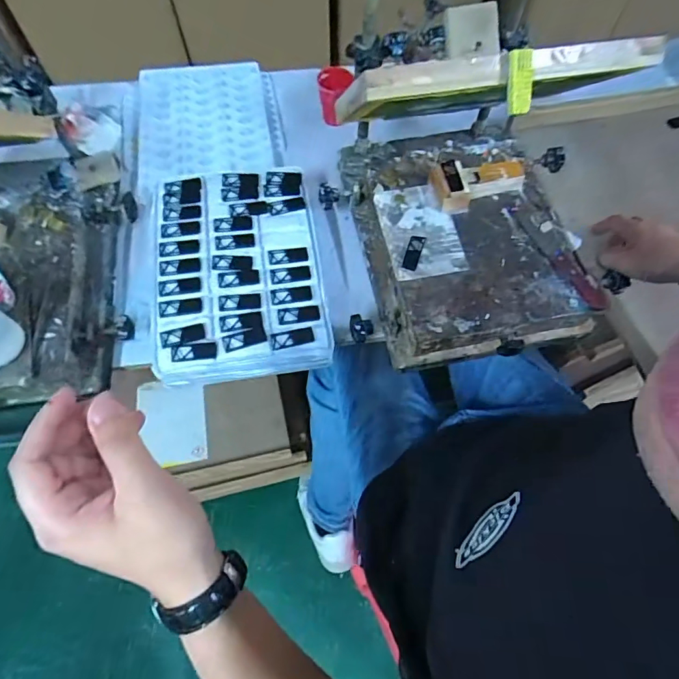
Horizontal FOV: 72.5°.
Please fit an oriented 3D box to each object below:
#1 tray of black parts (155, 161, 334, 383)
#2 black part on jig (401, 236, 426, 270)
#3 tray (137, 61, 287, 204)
[{"bbox_3d":[-0.141,-0.107,0.641,0.223,0.041,0.321,-8,62,-5],"label":"tray of black parts"},{"bbox_3d":[0.100,-0.118,0.622,0.019,0.004,0.057,17,63,8],"label":"black part on jig"},{"bbox_3d":[-0.232,-0.384,0.816,0.245,0.041,0.304,-10,63,-6],"label":"tray"}]

